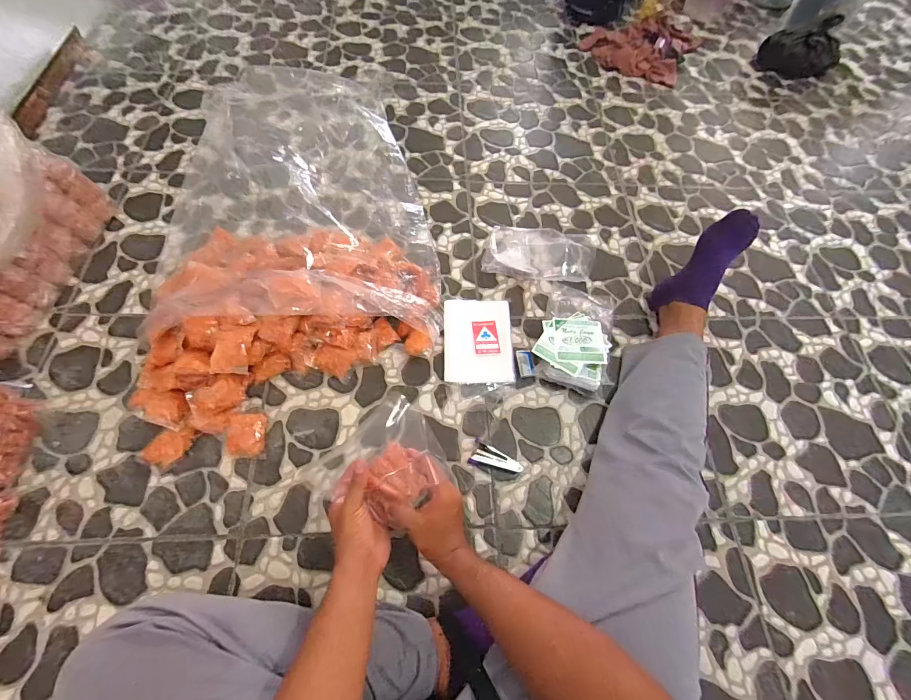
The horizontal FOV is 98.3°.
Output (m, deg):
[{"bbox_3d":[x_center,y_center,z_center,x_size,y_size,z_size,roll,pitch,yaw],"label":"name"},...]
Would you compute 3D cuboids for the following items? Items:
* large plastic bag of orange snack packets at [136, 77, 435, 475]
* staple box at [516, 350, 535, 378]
[{"bbox_3d":[-0.351,-0.283,0.861,0.560,0.122,0.967,-8,65,-8],"label":"large plastic bag of orange snack packets"},{"bbox_3d":[0.139,0.028,0.786,0.030,0.017,0.059,-4,65,-6],"label":"staple box"}]

